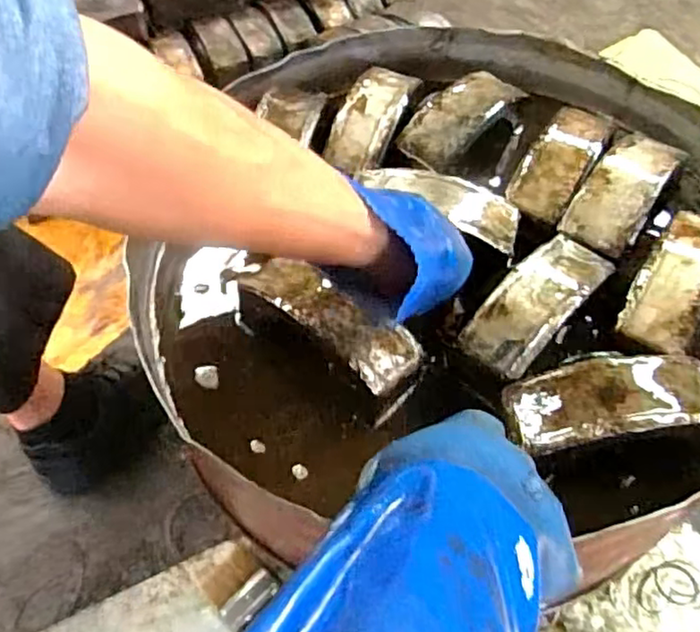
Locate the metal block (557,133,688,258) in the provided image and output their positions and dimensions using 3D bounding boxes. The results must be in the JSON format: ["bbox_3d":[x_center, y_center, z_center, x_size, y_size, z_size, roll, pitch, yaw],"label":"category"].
[{"bbox_3d":[0.254,-0.117,0.601,0.063,0.029,0.143,32,62,21],"label":"metal block"}]

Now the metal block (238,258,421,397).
[{"bbox_3d":[-0.016,-0.001,0.522,0.156,0.030,0.054,35,63,23],"label":"metal block"}]

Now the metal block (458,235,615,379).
[{"bbox_3d":[0.157,-0.017,0.532,0.058,0.022,0.152,36,64,23],"label":"metal block"}]

